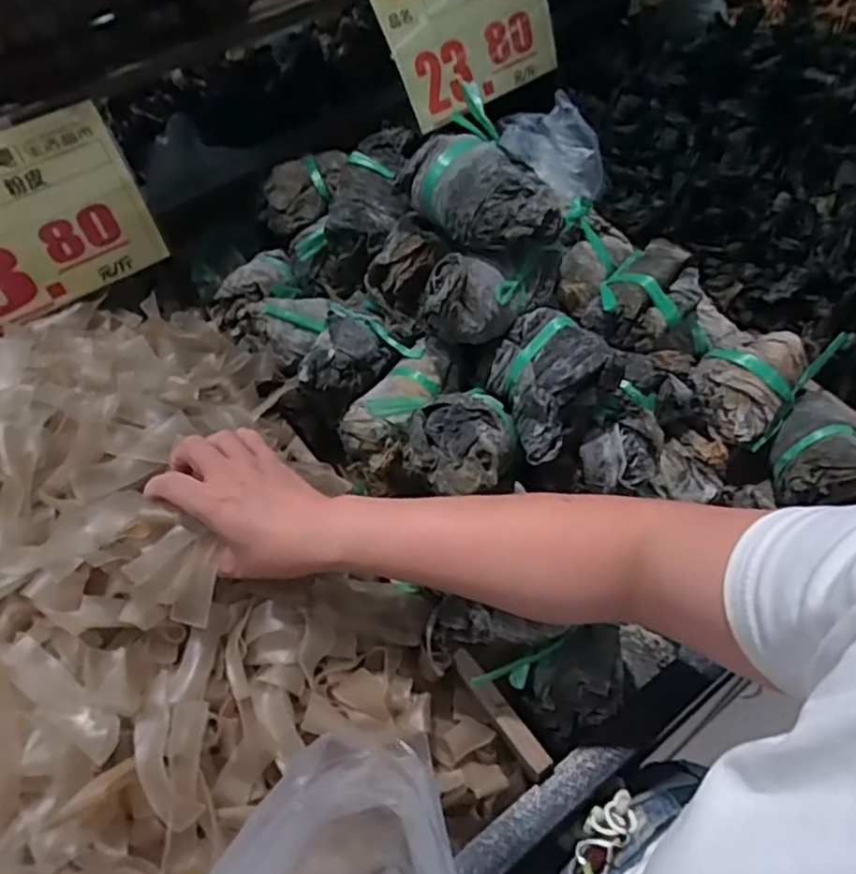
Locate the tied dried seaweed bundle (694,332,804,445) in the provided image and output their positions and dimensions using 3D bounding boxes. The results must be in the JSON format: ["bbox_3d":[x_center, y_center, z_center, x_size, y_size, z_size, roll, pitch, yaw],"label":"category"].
[{"bbox_3d":[0.281,-0.051,0.589,0.083,0.056,0.078,-2,52,3],"label":"tied dried seaweed bundle"}]

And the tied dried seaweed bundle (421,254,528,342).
[{"bbox_3d":[0.031,-0.108,0.533,0.082,0.056,0.052,11,54,13],"label":"tied dried seaweed bundle"}]

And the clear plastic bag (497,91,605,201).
[{"bbox_3d":[0.130,-0.320,0.717,0.125,0.092,0.037,31,60,25],"label":"clear plastic bag"}]

